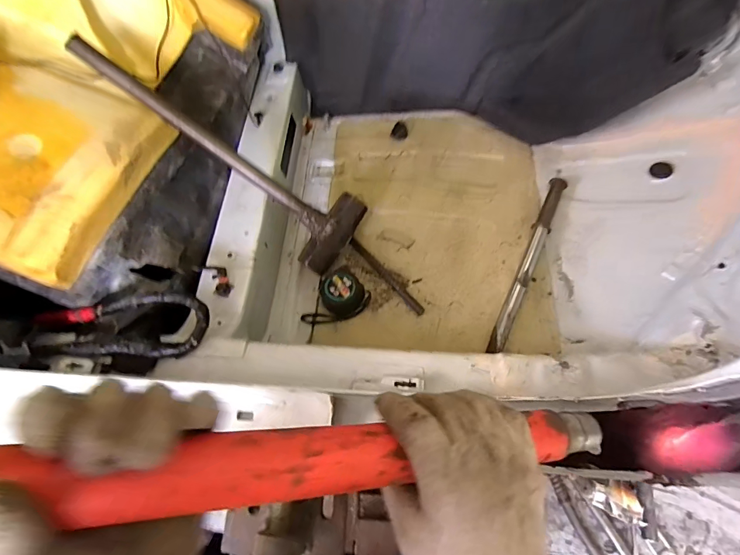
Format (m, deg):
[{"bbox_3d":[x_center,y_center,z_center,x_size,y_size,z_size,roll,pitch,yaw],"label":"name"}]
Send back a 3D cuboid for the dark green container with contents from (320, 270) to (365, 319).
[{"bbox_3d":[-0.045,0.026,0.607,0.068,0.043,0.064,-1,65,3],"label":"dark green container with contents"}]

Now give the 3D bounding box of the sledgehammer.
[{"bbox_3d":[-0.209,-0.161,0.560,0.434,0.074,0.125,33,66,-21],"label":"sledgehammer"}]

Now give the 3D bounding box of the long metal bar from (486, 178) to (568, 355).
[{"bbox_3d":[0.242,-0.027,0.594,0.022,0.026,0.323,24,68,14],"label":"long metal bar"}]

